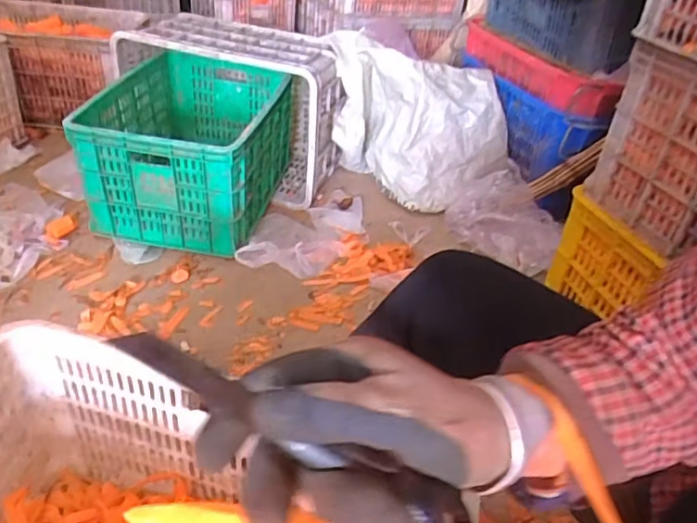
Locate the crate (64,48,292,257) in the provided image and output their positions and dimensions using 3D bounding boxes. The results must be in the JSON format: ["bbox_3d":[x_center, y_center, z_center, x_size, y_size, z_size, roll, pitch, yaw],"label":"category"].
[{"bbox_3d":[-0.354,-0.278,1.321,0.387,0.257,0.530,6,36,-2],"label":"crate"}]

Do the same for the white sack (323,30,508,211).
[{"bbox_3d":[0.169,-0.354,1.431,0.446,0.337,0.272,24,39,24],"label":"white sack"}]

